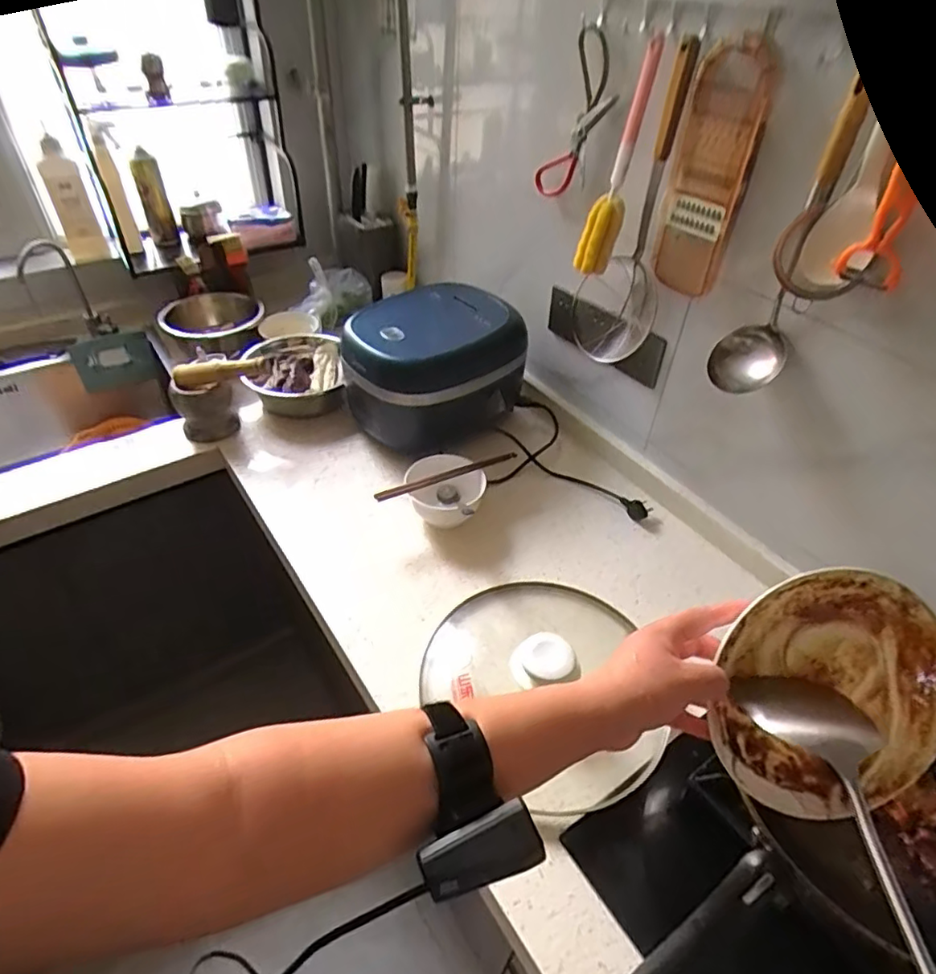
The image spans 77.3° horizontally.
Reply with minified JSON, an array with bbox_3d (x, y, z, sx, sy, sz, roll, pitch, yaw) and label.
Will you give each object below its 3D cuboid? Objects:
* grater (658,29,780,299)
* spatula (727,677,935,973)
[{"bbox_3d":[0.292,-0.376,0.718,0.027,0.275,0.096,-24,51,-27],"label":"grater"},{"bbox_3d":[0.247,0.246,0.330,0.082,0.033,0.329,2,38,-1],"label":"spatula"}]

